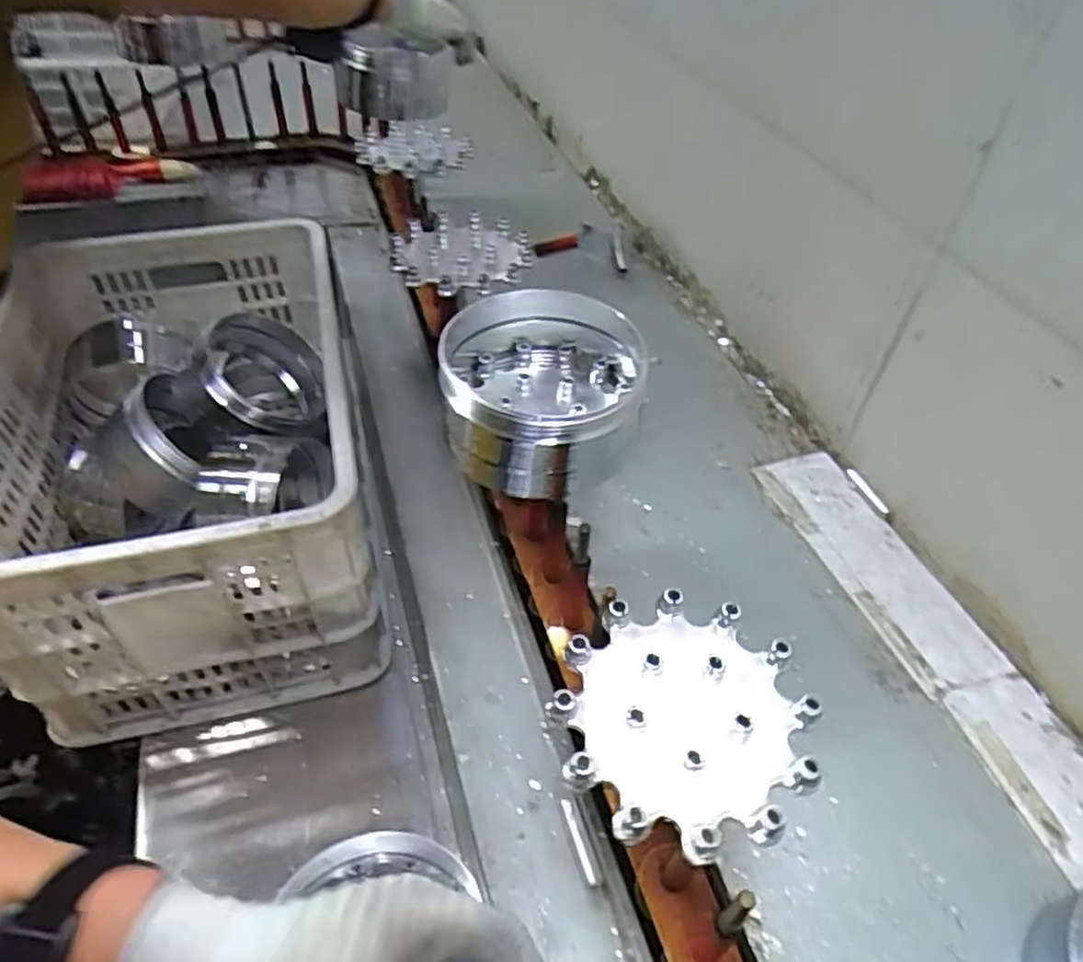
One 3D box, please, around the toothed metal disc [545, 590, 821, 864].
[{"bbox_3d":[0.081,0.132,0.406,0.140,0.020,0.135,1,43,-1],"label":"toothed metal disc"}]

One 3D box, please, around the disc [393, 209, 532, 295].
[{"bbox_3d":[-0.085,-0.236,0.750,0.142,0.028,0.135,-1,43,-3],"label":"disc"}]

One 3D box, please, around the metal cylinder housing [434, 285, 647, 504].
[{"bbox_3d":[0.001,-0.073,0.570,0.150,0.077,0.159,0,43,-3],"label":"metal cylinder housing"}]

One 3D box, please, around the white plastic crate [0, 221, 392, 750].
[{"bbox_3d":[-0.413,-0.035,0.832,0.374,0.269,0.554,-10,45,-13],"label":"white plastic crate"}]

